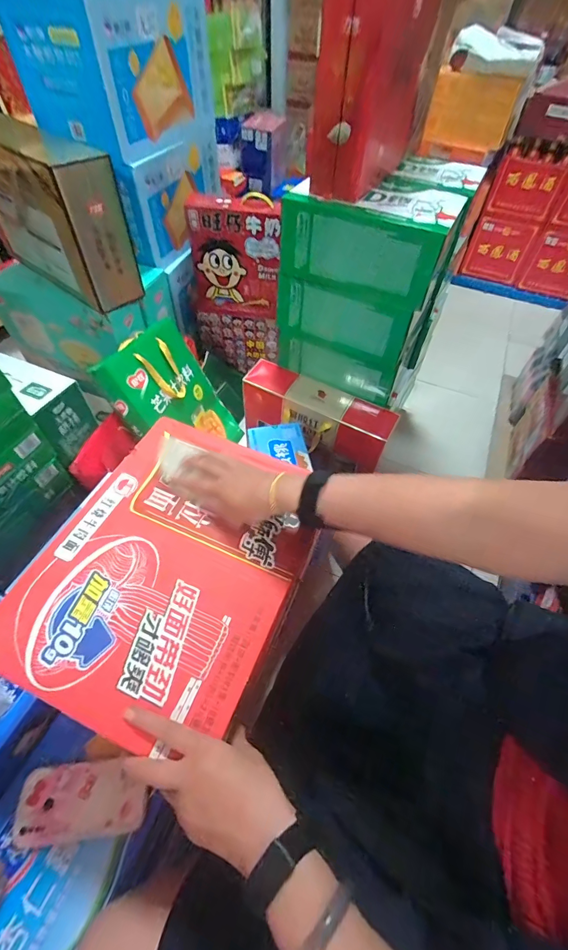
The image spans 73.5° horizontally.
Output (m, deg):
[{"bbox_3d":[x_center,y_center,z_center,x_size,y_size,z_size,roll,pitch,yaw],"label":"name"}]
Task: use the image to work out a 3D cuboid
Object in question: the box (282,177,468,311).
[{"bbox_3d":[0.179,-0.512,0.826,0.325,0.168,0.180,19,56,15],"label":"box"}]

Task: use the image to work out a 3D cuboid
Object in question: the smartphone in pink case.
[{"bbox_3d":[-0.269,0.434,0.509,0.161,0.017,0.079,-3,51,-5],"label":"smartphone in pink case"}]

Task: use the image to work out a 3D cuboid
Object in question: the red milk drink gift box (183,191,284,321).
[{"bbox_3d":[-0.140,-0.639,1.137,0.265,0.304,0.078,7,54,7],"label":"red milk drink gift box"}]

